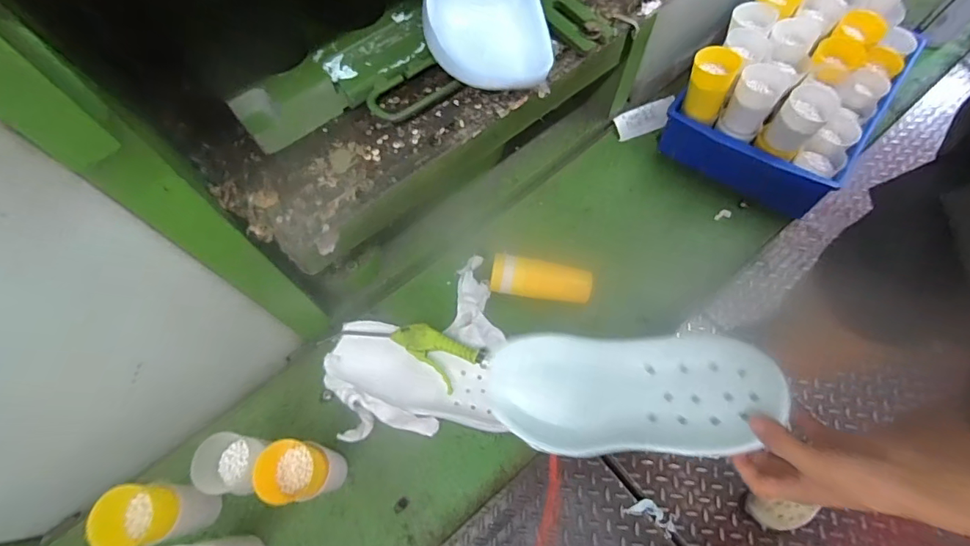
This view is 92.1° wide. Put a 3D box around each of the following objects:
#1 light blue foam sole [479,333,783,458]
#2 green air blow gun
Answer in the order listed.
[{"bbox_3d":[0.139,0.122,0.488,0.286,0.026,0.120,-7,63,30],"label":"light blue foam sole"},{"bbox_3d":[-0.108,0.103,0.662,0.227,0.027,0.068,19,68,9],"label":"green air blow gun"}]

